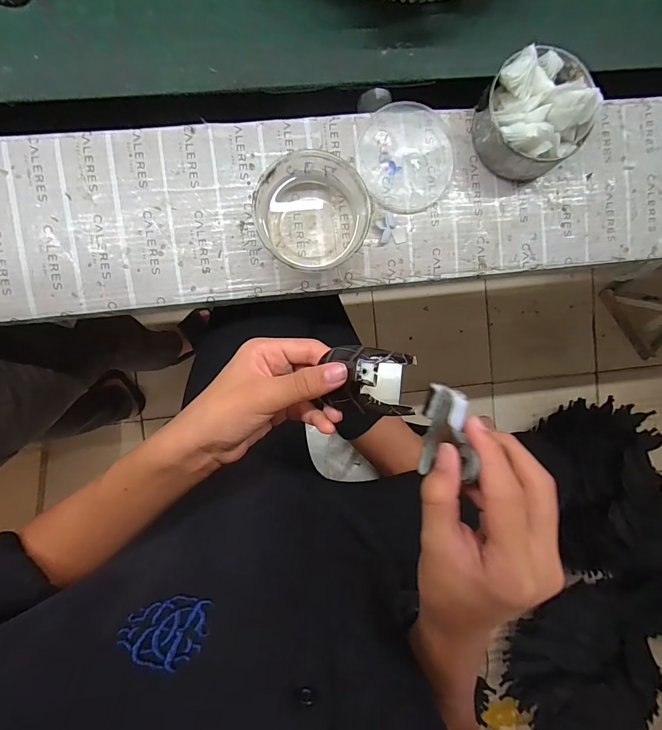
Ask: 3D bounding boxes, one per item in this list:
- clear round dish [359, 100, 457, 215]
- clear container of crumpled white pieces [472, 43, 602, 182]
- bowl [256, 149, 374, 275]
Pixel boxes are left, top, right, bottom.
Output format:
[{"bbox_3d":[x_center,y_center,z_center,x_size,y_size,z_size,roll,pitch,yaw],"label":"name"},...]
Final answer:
[{"bbox_3d":[0.088,-0.243,0.451,0.109,0.012,0.121,5,93,-6],"label":"clear round dish"},{"bbox_3d":[0.227,-0.277,0.422,0.120,0.089,0.114,0,94,-5],"label":"clear container of crumpled white pieces"},{"bbox_3d":[-0.021,-0.160,0.411,0.109,0.060,0.106,0,94,-5],"label":"bowl"}]

